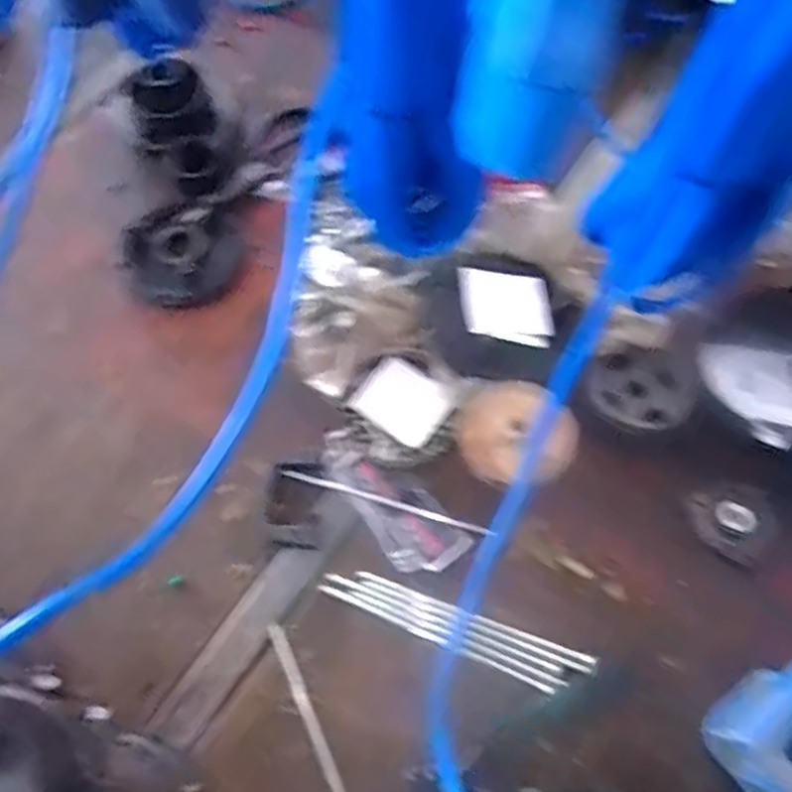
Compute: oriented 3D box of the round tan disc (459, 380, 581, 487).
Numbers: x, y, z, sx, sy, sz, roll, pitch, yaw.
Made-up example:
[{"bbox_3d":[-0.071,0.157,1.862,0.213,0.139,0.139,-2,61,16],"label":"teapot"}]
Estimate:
[{"bbox_3d":[0.100,0.033,0.613,0.091,0.012,0.086,-3,79,18],"label":"round tan disc"}]

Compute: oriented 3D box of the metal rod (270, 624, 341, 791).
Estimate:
[{"bbox_3d":[-0.055,0.259,0.543,0.011,0.007,0.189,-24,68,-8],"label":"metal rod"}]

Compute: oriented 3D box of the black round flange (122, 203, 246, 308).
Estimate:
[{"bbox_3d":[-0.207,-0.135,0.716,0.111,0.017,0.103,-1,64,2],"label":"black round flange"}]

